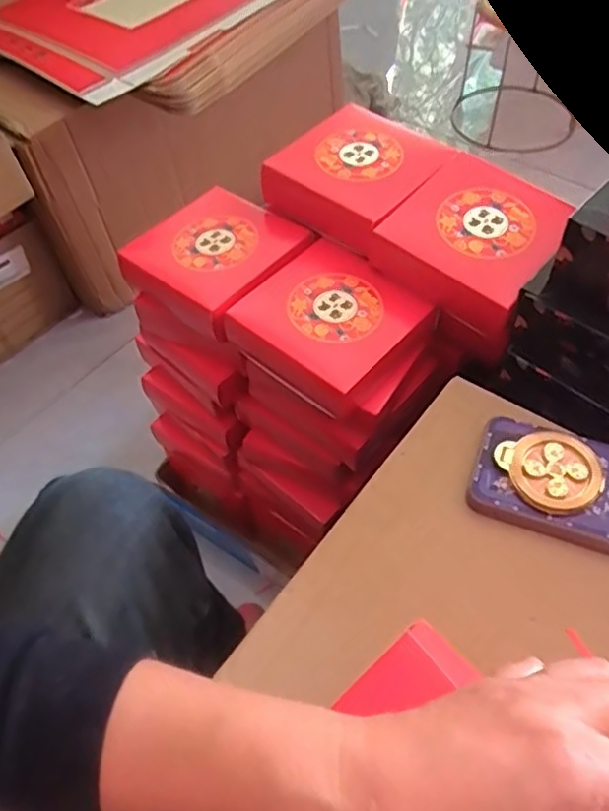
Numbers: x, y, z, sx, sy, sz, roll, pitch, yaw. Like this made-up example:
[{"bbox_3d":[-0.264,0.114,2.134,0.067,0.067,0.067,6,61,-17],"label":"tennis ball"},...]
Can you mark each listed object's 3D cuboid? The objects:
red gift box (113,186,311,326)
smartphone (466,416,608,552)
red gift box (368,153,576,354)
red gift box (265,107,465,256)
[{"bbox_3d":[-0.082,-0.136,0.588,0.136,0.059,0.147,33,63,24],"label":"red gift box"},{"bbox_3d":[0.186,0.054,0.397,0.150,0.011,0.073,17,57,15],"label":"smartphone"},{"bbox_3d":[0.145,-0.138,0.522,0.132,0.053,0.128,36,64,25],"label":"red gift box"},{"bbox_3d":[0.048,-0.213,0.577,0.136,0.042,0.133,35,63,24],"label":"red gift box"}]

